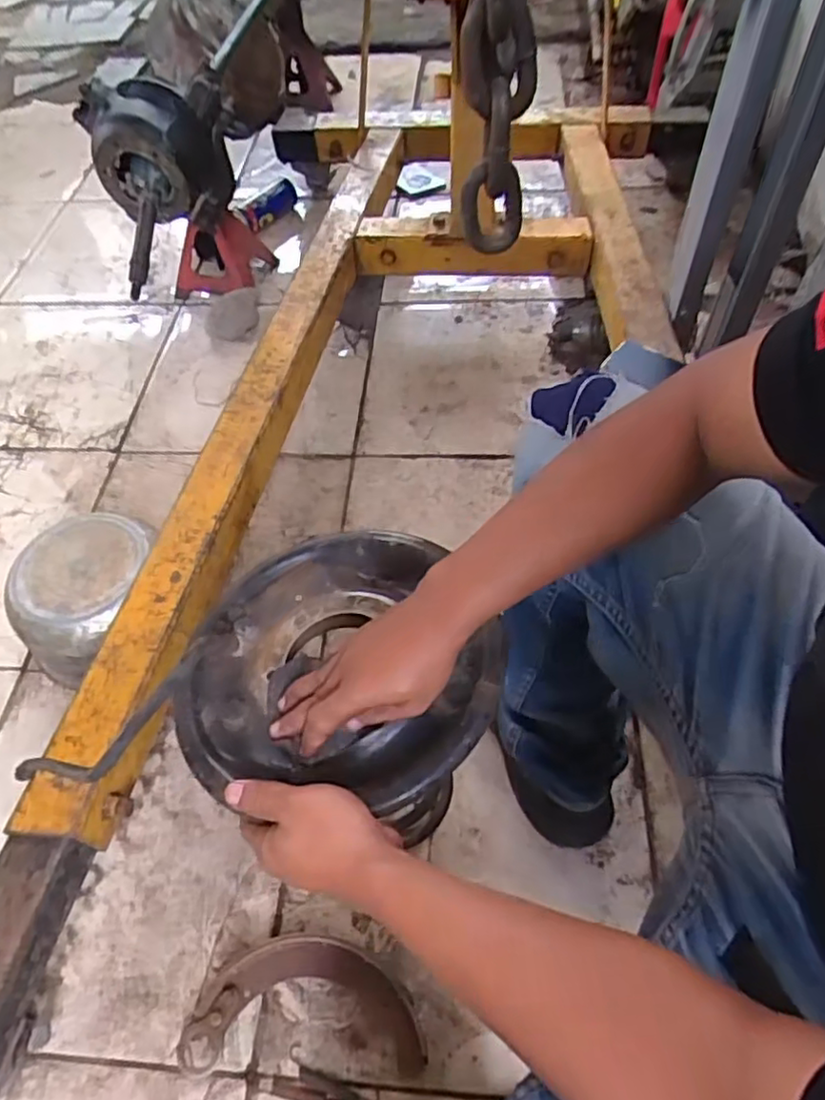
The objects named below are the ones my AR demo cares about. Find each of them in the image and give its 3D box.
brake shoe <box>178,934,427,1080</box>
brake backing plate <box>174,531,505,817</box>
[{"bbox_3d":[-0.109,0.454,0.667,0.240,0.032,0.115,0,56,2],"label":"brake shoe"},{"bbox_3d":[-0.056,0.081,0.547,0.248,0.068,0.240,-1,56,1],"label":"brake backing plate"}]

